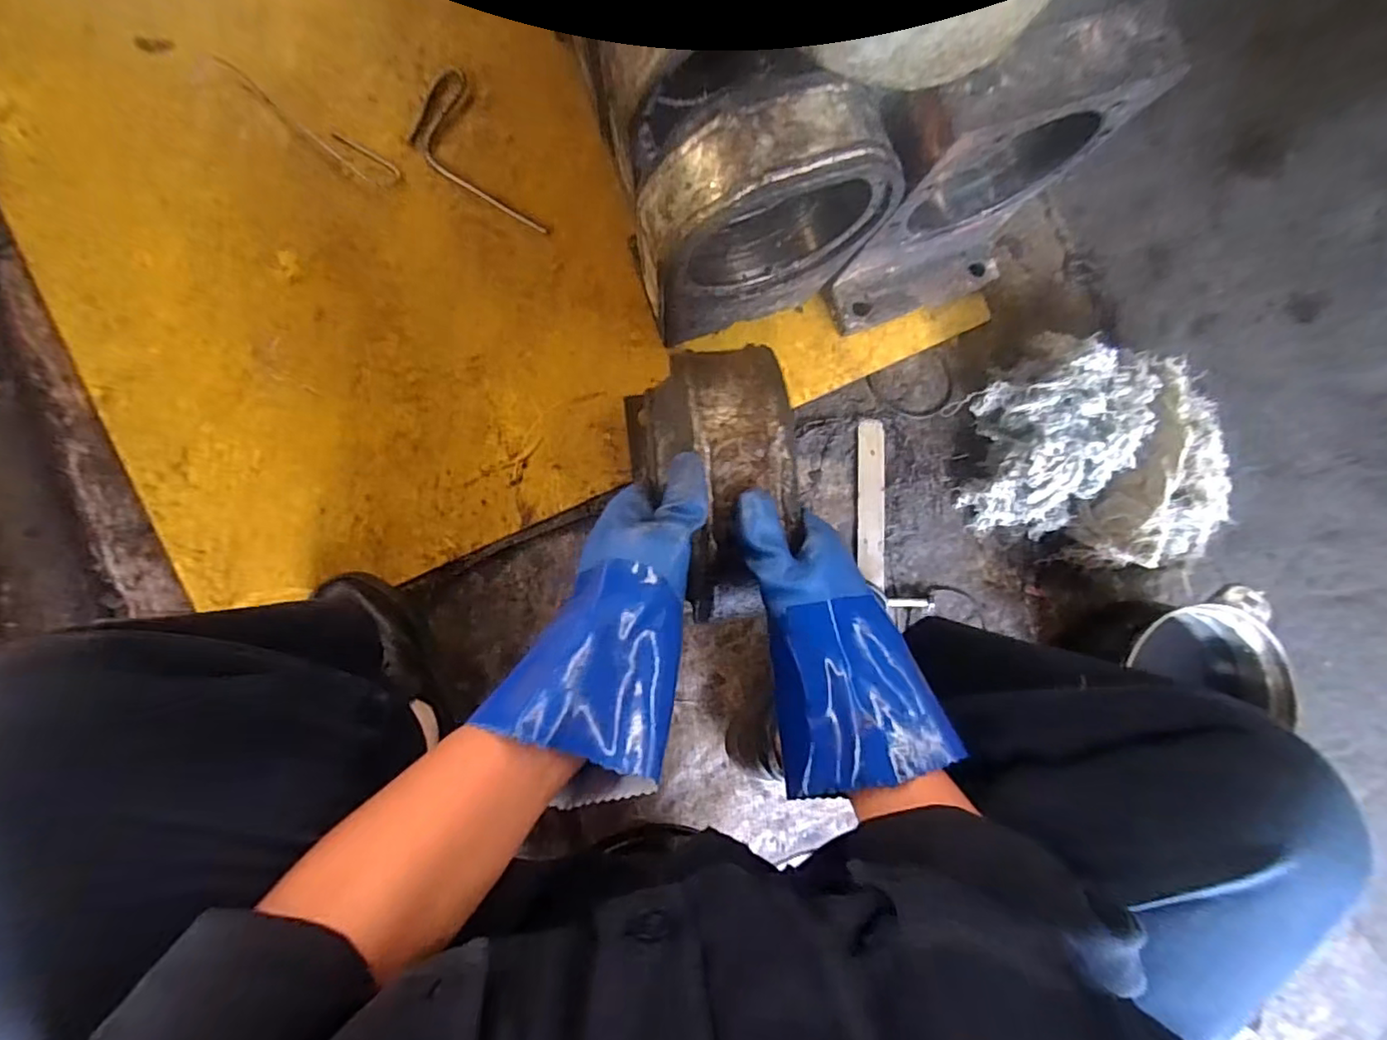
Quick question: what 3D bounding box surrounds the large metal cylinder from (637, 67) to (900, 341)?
[{"bbox_3d":[0.062,-0.286,0.579,0.228,0.266,0.087,-20,90,-8],"label":"large metal cylinder"}]

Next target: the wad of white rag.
[{"bbox_3d":[0.534,-0.074,0.742,0.360,0.118,0.259,6,87,-7],"label":"wad of white rag"}]

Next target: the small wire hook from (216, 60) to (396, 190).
[{"bbox_3d":[-0.448,-0.454,0.687,0.229,0.004,0.034,30,83,-6],"label":"small wire hook"}]

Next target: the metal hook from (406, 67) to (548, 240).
[{"bbox_3d":[-0.271,-0.429,0.711,0.091,0.004,0.224,-28,91,-9],"label":"metal hook"}]

